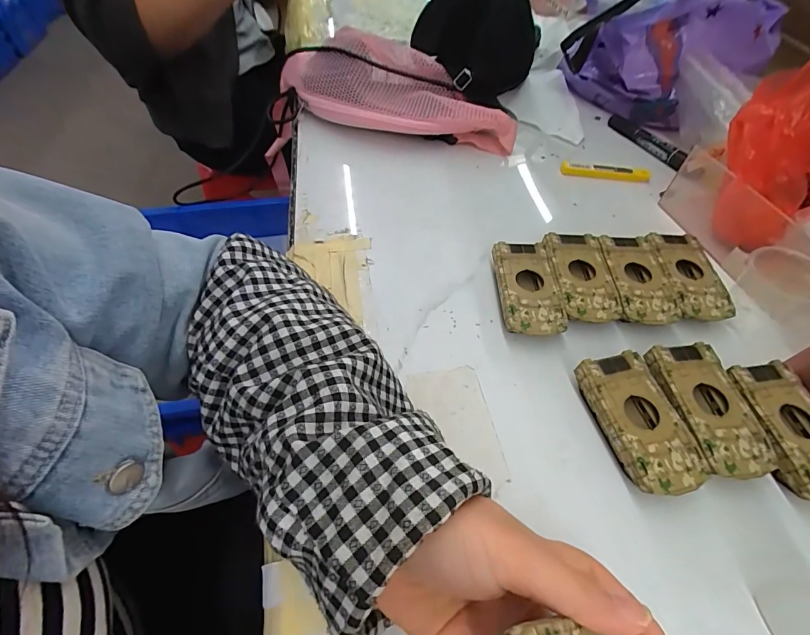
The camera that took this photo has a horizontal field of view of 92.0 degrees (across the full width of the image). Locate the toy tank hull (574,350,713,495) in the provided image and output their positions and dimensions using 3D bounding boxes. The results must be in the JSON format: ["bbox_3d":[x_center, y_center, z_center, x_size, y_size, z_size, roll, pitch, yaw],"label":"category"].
[{"bbox_3d":[0.163,0.076,0.280,0.053,0.029,0.094,-8,55,-8],"label":"toy tank hull"}]

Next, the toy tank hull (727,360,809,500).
[{"bbox_3d":[0.275,0.083,0.282,0.053,0.026,0.095,-4,55,-6],"label":"toy tank hull"}]

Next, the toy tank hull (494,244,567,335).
[{"bbox_3d":[0.106,-0.022,0.345,0.050,0.026,0.093,0,55,-3],"label":"toy tank hull"}]

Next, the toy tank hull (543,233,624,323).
[{"bbox_3d":[0.157,-0.033,0.356,0.051,0.025,0.093,1,55,-2],"label":"toy tank hull"}]

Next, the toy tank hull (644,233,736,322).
[{"bbox_3d":[0.259,-0.035,0.365,0.054,0.025,0.095,0,55,-3],"label":"toy tank hull"}]

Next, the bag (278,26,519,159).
[{"bbox_3d":[-0.017,-0.280,0.487,0.319,0.081,0.102,15,55,8],"label":"bag"}]

